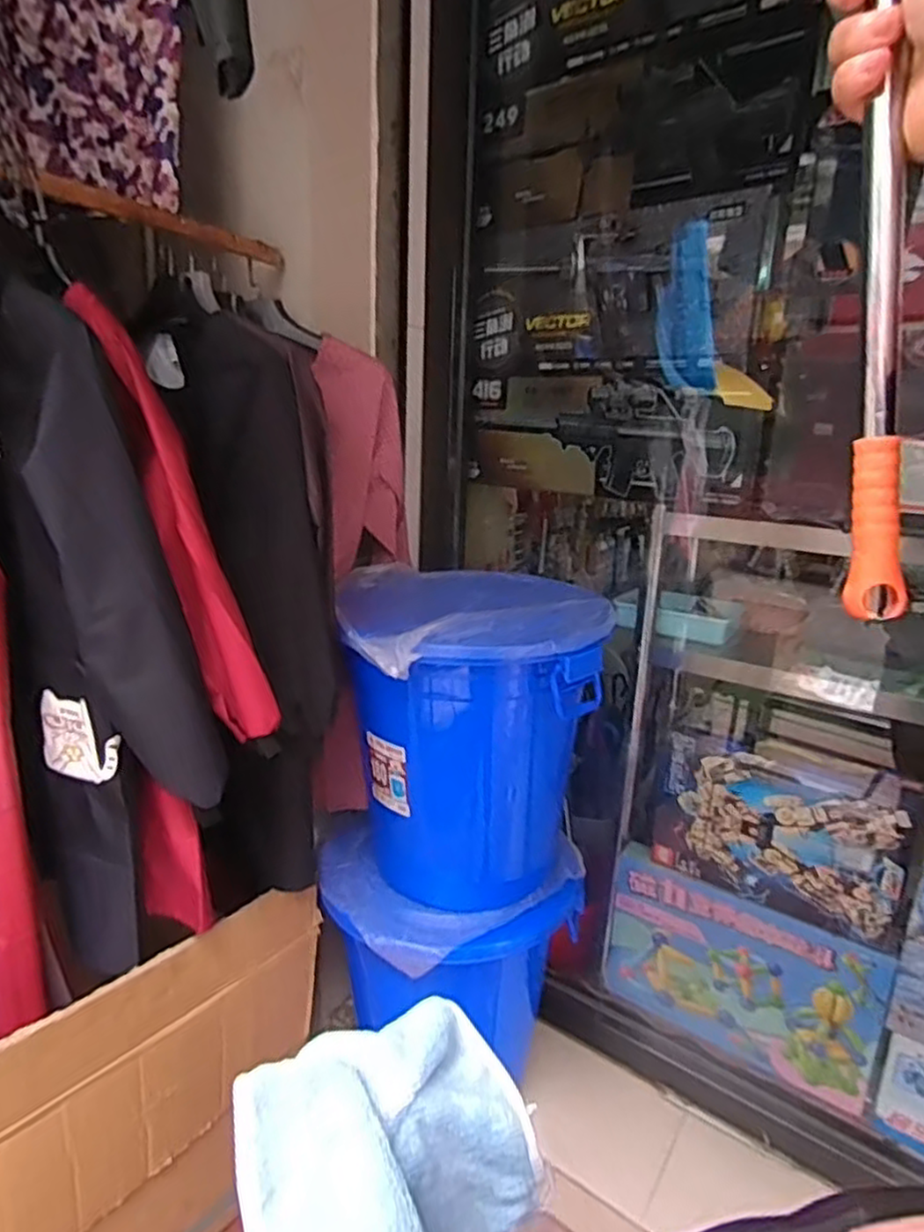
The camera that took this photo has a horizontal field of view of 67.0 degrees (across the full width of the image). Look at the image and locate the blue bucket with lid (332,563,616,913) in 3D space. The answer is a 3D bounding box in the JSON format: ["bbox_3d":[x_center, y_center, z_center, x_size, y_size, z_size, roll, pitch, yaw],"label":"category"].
[{"bbox_3d":[0.002,0.239,1.353,0.459,0.583,0.461,2,16,-1],"label":"blue bucket with lid"}]

